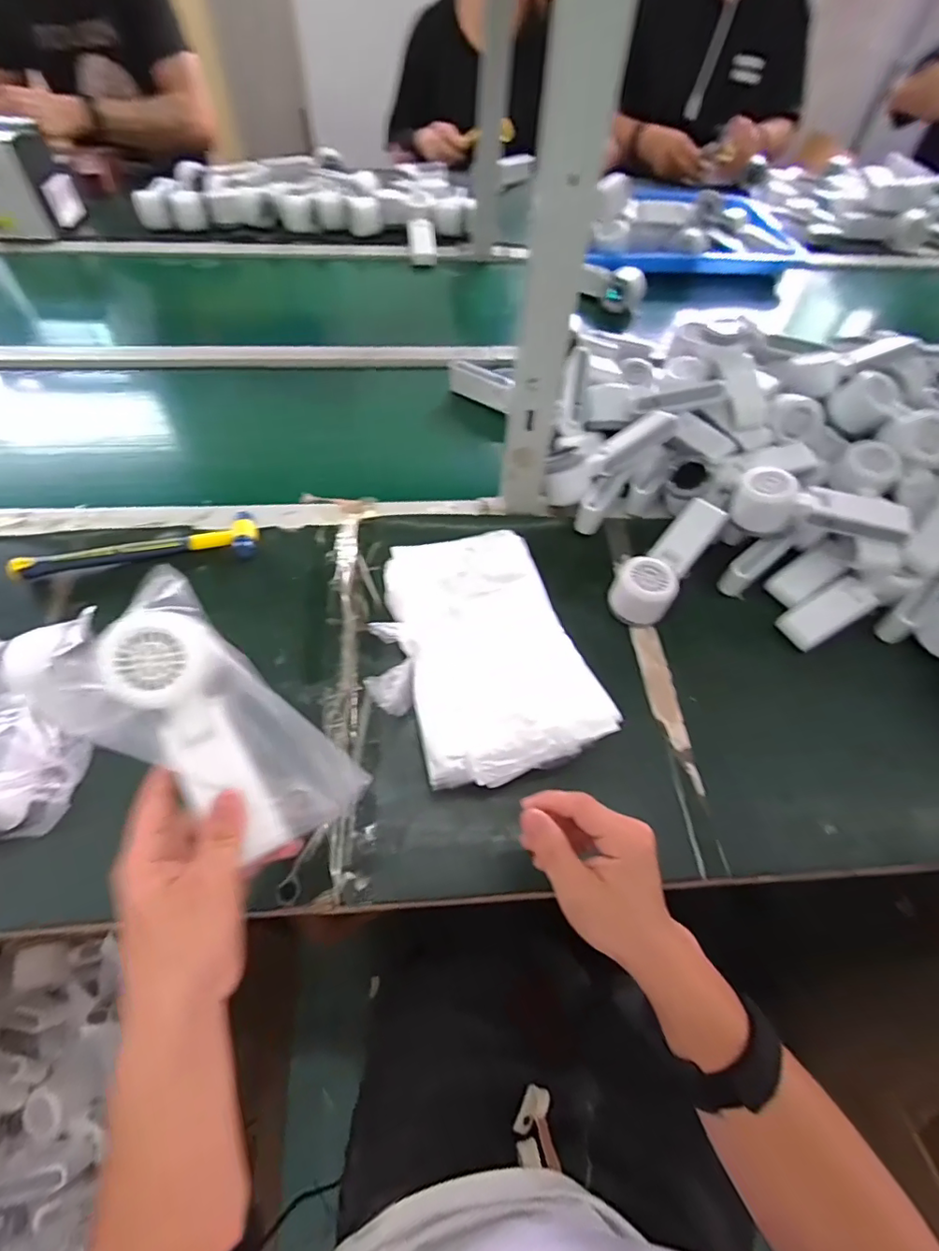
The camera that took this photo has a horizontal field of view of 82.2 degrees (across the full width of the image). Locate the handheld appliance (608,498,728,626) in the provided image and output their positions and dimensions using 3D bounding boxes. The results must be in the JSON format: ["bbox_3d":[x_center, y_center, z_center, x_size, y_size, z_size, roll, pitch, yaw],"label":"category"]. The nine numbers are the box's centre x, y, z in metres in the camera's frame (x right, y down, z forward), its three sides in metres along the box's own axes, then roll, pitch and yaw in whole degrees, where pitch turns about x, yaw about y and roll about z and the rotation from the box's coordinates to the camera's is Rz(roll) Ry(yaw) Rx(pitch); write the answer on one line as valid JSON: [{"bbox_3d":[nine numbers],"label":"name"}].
[{"bbox_3d":[0.214,-0.073,0.586,0.059,0.049,0.159,33,62,17],"label":"handheld appliance"}]

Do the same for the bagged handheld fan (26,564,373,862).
[{"bbox_3d":[-0.154,0.060,0.335,0.185,0.046,0.101,41,62,-6],"label":"bagged handheld fan"}]

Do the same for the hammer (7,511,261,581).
[{"bbox_3d":[-0.359,-0.089,0.590,0.243,0.023,0.060,-8,58,-8],"label":"hammer"}]

